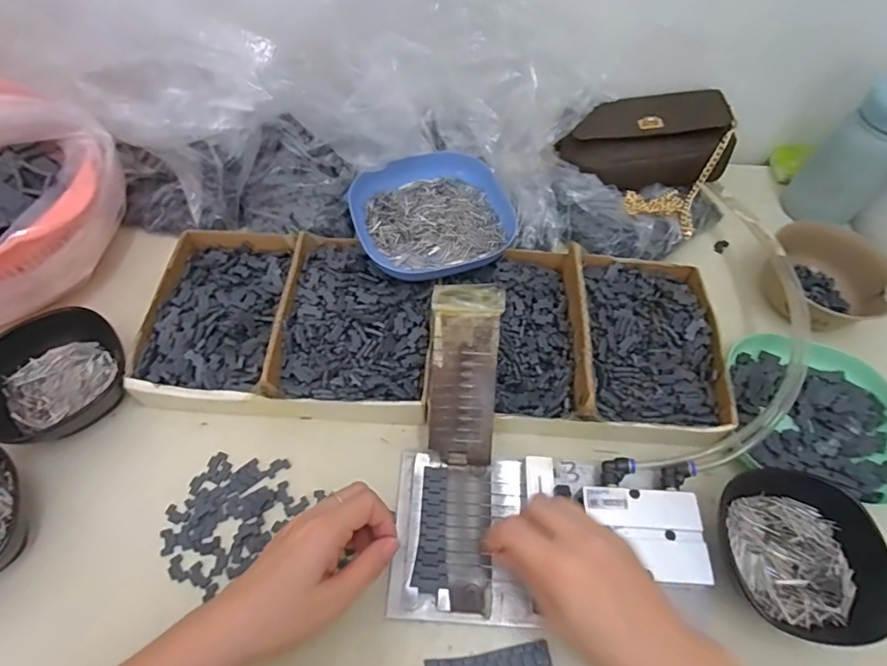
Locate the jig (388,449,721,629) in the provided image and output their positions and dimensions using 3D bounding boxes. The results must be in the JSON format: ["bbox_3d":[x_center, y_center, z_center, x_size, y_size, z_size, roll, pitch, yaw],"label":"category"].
[{"bbox_3d":[0.072,0.143,0.365,0.215,0.025,0.111,-3,58,0],"label":"jig"}]

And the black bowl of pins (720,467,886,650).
[{"bbox_3d":[0.249,0.153,0.356,0.104,0.034,0.103,1,58,-2],"label":"black bowl of pins"}]

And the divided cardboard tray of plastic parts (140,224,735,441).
[{"bbox_3d":[-0.006,-0.010,0.436,0.486,0.043,0.176,5,58,1],"label":"divided cardboard tray of plastic parts"}]

